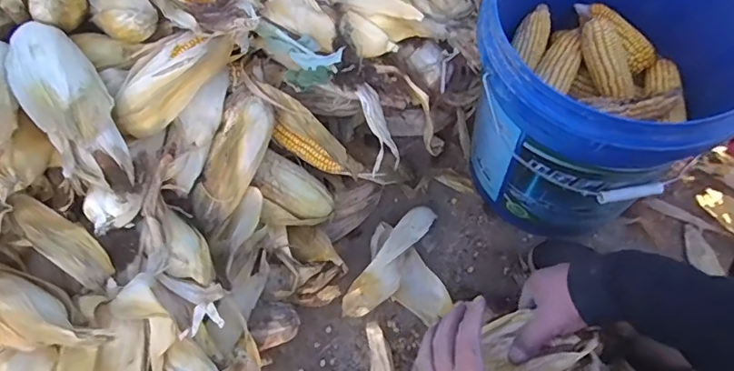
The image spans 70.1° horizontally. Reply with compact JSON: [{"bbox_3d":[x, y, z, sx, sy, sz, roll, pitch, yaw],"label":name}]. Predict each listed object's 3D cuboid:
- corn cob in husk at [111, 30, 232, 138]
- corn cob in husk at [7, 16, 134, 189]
[{"bbox_3d":[-0.209,-0.118,0.557,0.143,0.049,0.061,-43,70,-1],"label":"corn cob in husk"},{"bbox_3d":[-0.308,-0.096,0.530,0.070,0.053,0.227,-32,68,-13],"label":"corn cob in husk"}]

